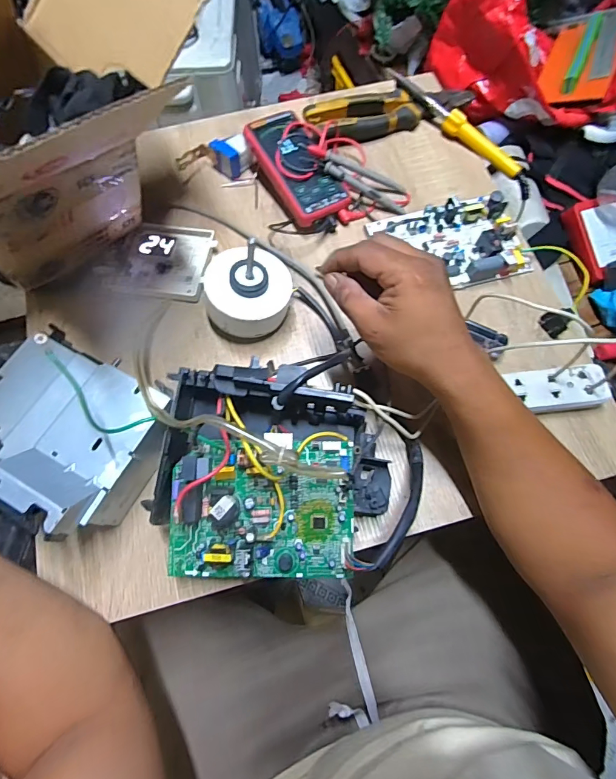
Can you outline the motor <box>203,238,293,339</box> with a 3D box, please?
[{"bbox_3d":[-0.062,-0.107,0.433,0.086,0.096,0.090,0,70,0],"label":"motor"}]

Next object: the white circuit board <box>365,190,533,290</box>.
[{"bbox_3d":[0.170,-0.176,0.489,0.162,0.030,0.112,-13,70,-5],"label":"white circuit board"}]

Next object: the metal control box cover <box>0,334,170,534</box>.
[{"bbox_3d":[-0.235,0.027,0.387,0.194,0.073,0.136,27,74,22],"label":"metal control box cover"}]

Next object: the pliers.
[{"bbox_3d":[0.116,-0.381,0.566,0.233,0.032,0.074,-18,71,-6],"label":"pliers"}]

